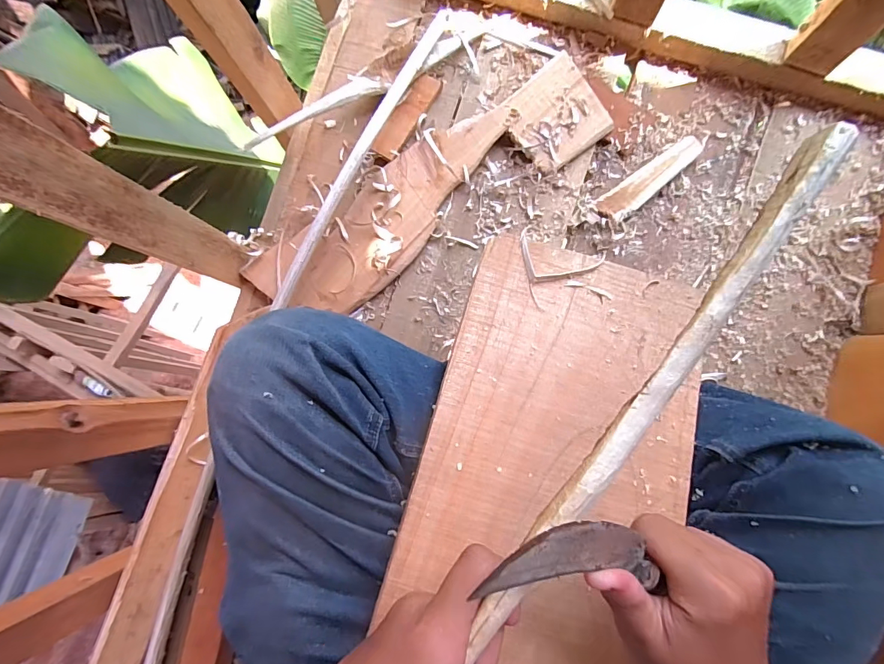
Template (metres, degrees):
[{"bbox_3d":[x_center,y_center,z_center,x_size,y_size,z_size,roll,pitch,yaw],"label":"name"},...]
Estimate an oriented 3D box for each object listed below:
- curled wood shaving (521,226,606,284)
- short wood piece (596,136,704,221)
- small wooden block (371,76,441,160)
[{"bbox_3d":[0.099,-0.058,0.364,0.073,0.016,0.044,18,86,6],"label":"curled wood shaving"},{"bbox_3d":[0.247,-0.182,0.510,0.143,0.012,0.036,-39,83,0],"label":"short wood piece"},{"bbox_3d":[-0.043,-0.266,0.527,0.031,0.010,0.116,32,88,7],"label":"small wooden block"}]

